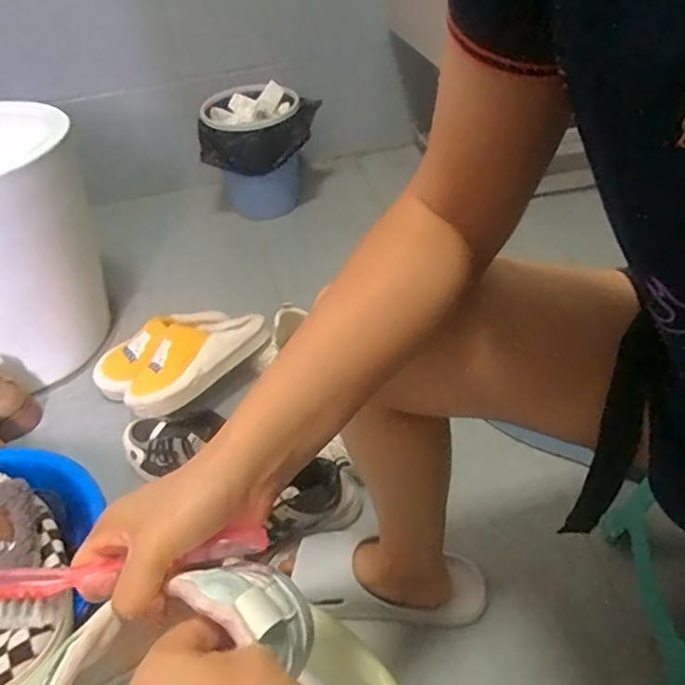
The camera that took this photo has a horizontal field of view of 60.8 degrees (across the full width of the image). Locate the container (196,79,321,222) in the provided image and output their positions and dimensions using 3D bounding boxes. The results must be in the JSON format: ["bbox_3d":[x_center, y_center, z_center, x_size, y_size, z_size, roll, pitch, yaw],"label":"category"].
[{"bbox_3d":[-0.181,-0.418,1.314,0.267,0.246,0.194,-19,44,-14],"label":"container"}]

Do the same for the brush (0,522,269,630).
[{"bbox_3d":[-0.135,0.123,0.319,0.184,0.022,0.039,-9,43,-11],"label":"brush"}]

